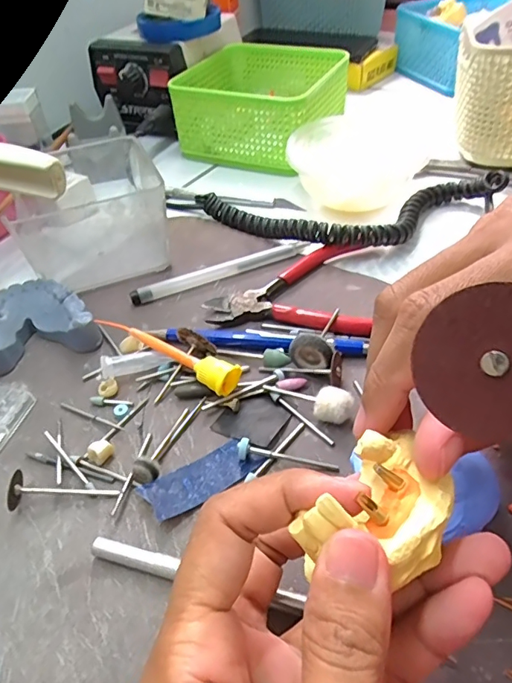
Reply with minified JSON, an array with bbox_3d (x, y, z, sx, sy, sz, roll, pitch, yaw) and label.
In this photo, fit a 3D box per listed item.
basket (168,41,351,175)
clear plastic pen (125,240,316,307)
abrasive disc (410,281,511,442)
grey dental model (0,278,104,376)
[{"bbox_3d":[0.009,-0.223,0.455,0.128,0.065,0.130,17,50,20],"label":"basket"},{"bbox_3d":[-0.023,-0.047,0.322,0.121,0.010,0.010,-20,48,-14],"label":"clear plastic pen"},{"bbox_3d":[0.049,0.004,0.098,0.029,0.029,0.004,38,17,19],"label":"abrasive disc"},{"bbox_3d":[-0.125,-0.013,0.285,0.064,0.024,0.053,-9,46,-4],"label":"grey dental model"}]

